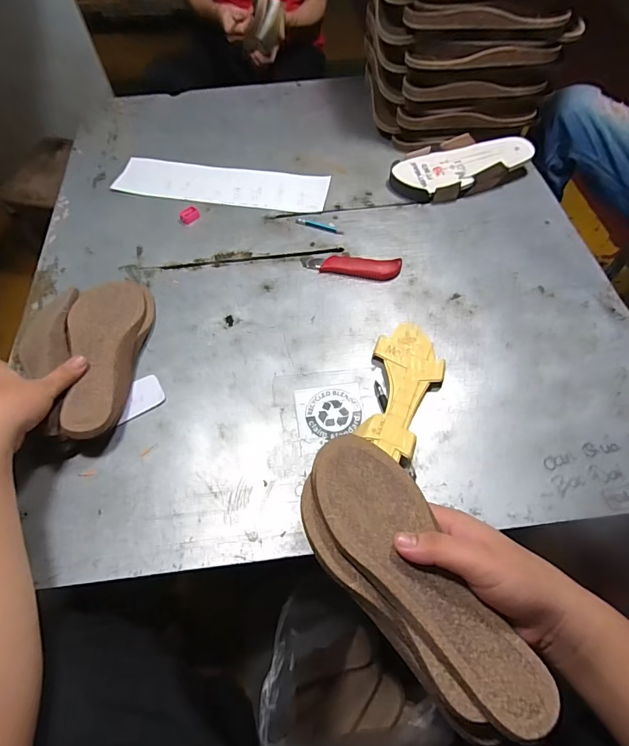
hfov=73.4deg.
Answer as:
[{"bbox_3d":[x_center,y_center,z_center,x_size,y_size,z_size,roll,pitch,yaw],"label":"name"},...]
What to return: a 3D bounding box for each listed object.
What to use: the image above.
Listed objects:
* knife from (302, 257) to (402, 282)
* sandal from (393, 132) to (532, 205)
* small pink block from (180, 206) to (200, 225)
[{"bbox_3d":[0.057,-0.166,0.660,0.152,0.014,0.036,7,59,6],"label":"knife"},{"bbox_3d":[0.268,-0.373,0.763,0.253,0.050,0.106,-14,59,-7],"label":"sandal"},{"bbox_3d":[-0.217,-0.275,0.735,0.032,0.016,0.022,-35,64,-18],"label":"small pink block"}]

